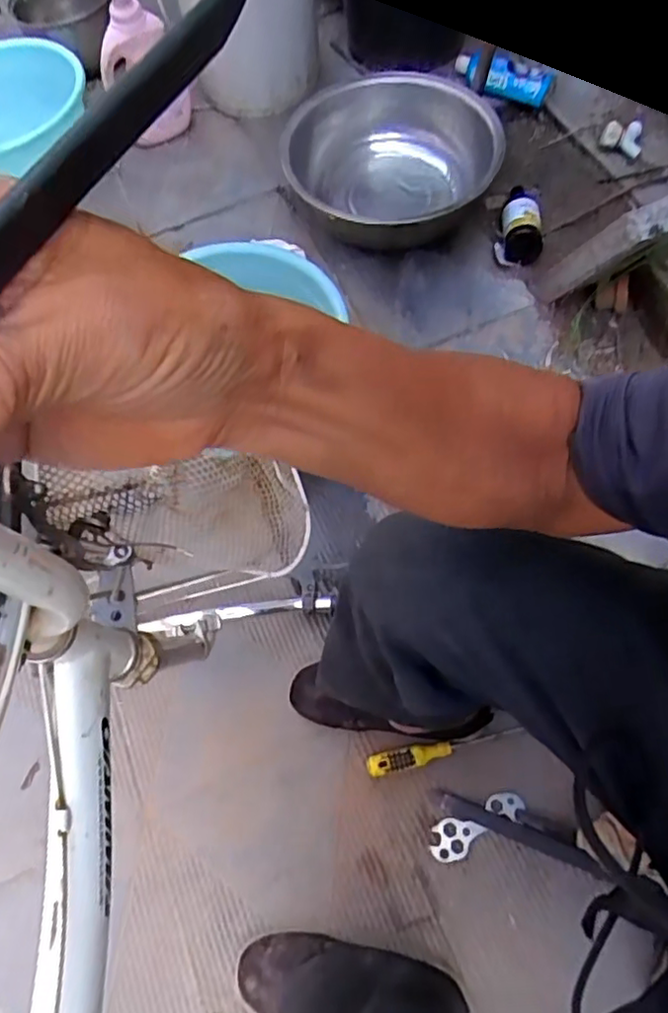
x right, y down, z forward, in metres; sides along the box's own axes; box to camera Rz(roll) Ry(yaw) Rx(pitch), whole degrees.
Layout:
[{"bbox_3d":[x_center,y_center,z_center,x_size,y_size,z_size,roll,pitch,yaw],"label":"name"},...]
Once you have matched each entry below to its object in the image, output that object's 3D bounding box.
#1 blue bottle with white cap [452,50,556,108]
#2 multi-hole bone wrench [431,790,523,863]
[{"bbox_3d":[0.325,-0.787,1.146,0.219,0.064,0.071,-13,62,-31],"label":"blue bottle with white cap"},{"bbox_3d":[0.178,0.399,0.784,0.128,0.006,0.044,-33,61,-2],"label":"multi-hole bone wrench"}]

